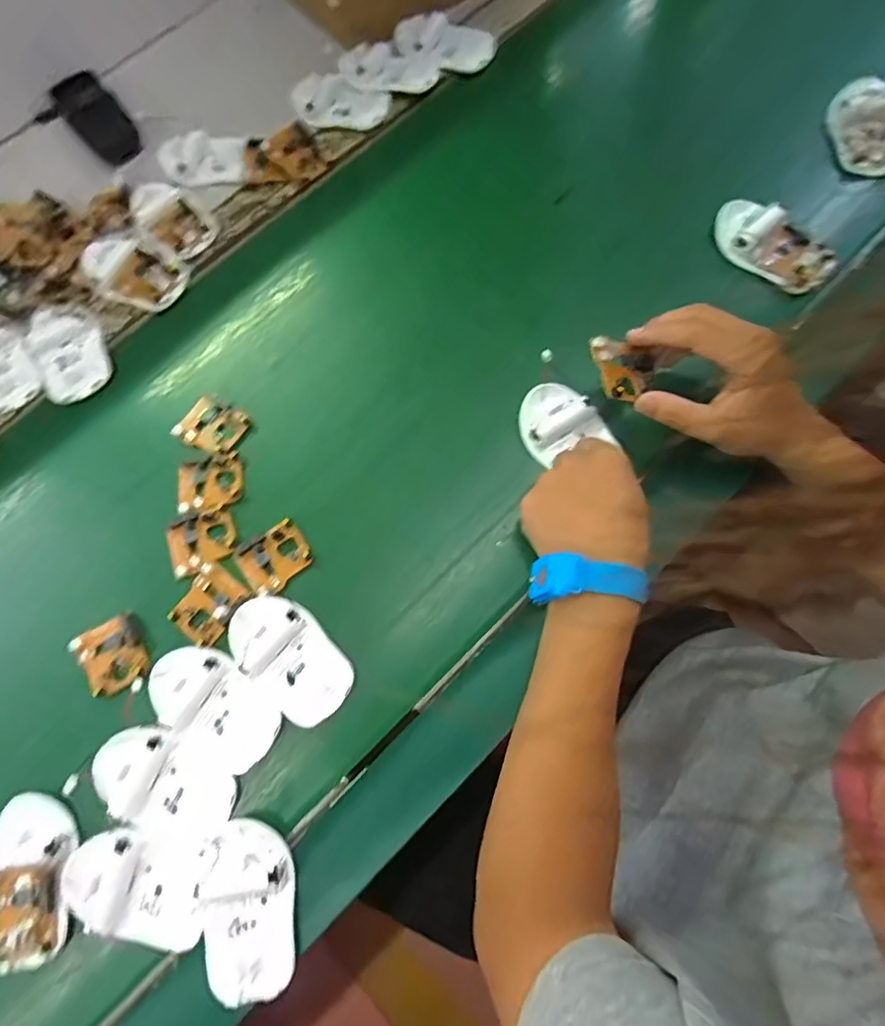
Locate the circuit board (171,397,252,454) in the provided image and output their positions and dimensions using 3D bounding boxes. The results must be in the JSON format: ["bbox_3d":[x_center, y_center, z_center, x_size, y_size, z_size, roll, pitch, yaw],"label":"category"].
[{"bbox_3d":[-0.187,-0.071,0.451,0.052,0.006,0.041,26,77,11],"label":"circuit board"}]

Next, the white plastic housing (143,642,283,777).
[{"bbox_3d":[-0.158,0.134,0.384,0.093,0.016,0.057,38,79,14],"label":"white plastic housing"}]

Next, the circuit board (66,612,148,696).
[{"bbox_3d":[-0.239,0.102,0.402,0.048,0.008,0.049,-31,73,-5],"label":"circuit board"}]

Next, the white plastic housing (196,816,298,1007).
[{"bbox_3d":[-0.122,0.244,0.348,0.057,0.024,0.094,-9,73,2],"label":"white plastic housing"}]

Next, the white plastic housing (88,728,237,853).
[{"bbox_3d":[-0.186,0.184,0.369,0.091,0.015,0.063,29,77,12],"label":"white plastic housing"}]

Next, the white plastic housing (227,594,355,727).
[{"bbox_3d":[-0.107,0.102,0.395,0.094,0.019,0.057,38,79,14],"label":"white plastic housing"}]

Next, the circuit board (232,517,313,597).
[{"bbox_3d":[-0.126,0.033,0.418,0.050,0.007,0.043,-39,78,-5],"label":"circuit board"}]

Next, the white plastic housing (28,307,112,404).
[{"bbox_3d":[-0.319,-0.135,0.475,0.058,0.013,0.085,-21,73,-2],"label":"white plastic housing"}]

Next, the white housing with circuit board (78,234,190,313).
[{"bbox_3d":[-0.271,-0.213,0.487,0.083,0.018,0.053,23,76,11],"label":"white housing with circuit board"}]

